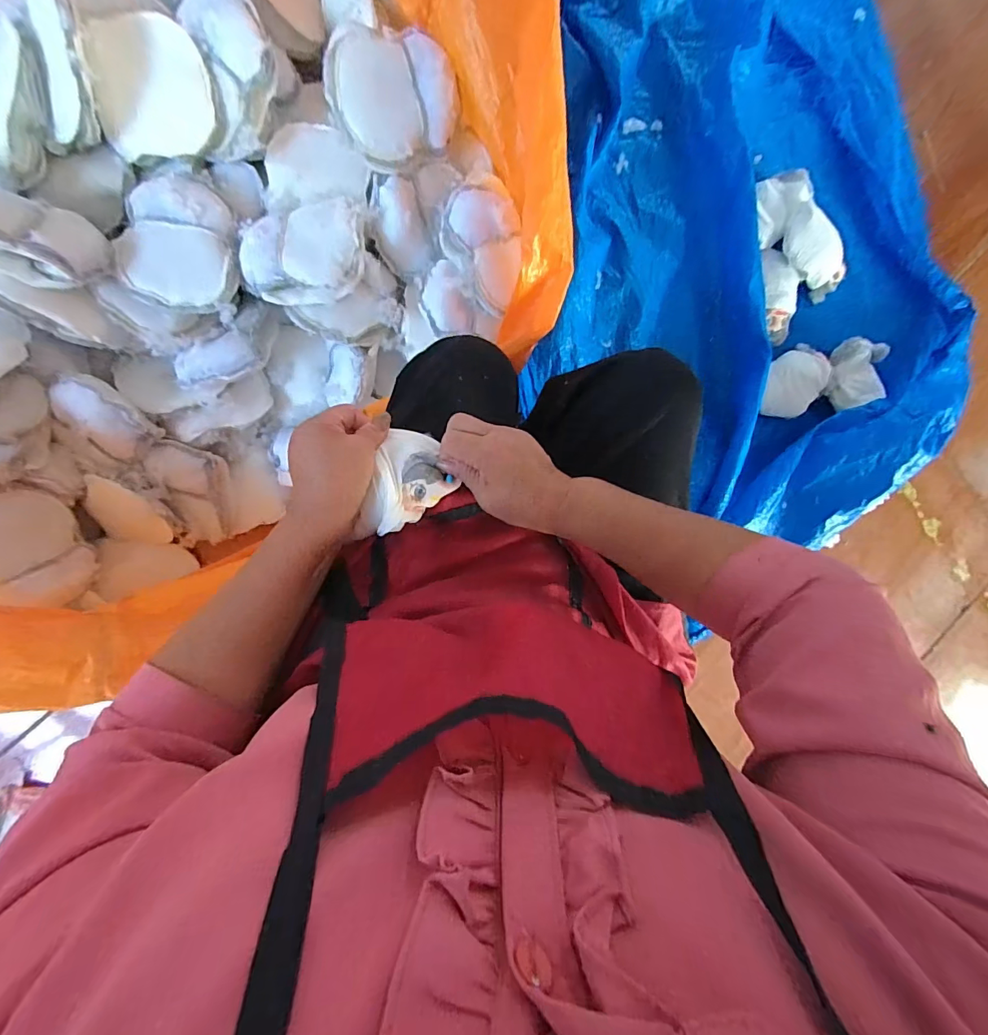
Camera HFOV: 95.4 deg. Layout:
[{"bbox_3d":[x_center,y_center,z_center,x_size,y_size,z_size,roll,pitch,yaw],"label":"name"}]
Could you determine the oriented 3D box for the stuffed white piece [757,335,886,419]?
[{"bbox_3d":[0.678,-0.288,0.930,0.251,0.066,0.142,-11,94,-9],"label":"stuffed white piece"}]

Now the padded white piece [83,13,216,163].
[{"bbox_3d":[-0.431,-0.539,0.566,0.134,0.023,0.130,-14,120,-8],"label":"padded white piece"}]

